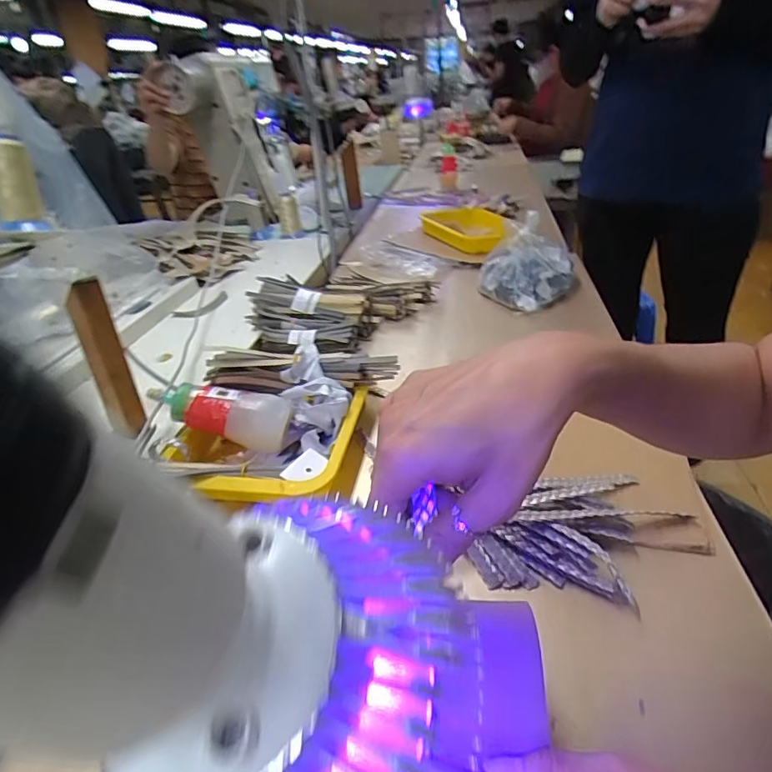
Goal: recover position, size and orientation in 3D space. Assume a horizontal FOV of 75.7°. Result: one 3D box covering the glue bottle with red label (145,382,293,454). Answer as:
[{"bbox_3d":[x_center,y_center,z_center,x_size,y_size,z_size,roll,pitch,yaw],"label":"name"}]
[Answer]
[{"bbox_3d":[-0.189,0.028,0.567,0.157,0.052,0.051,15,33,-5],"label":"glue bottle with red label"}]

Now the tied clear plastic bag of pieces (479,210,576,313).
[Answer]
[{"bbox_3d":[0.248,-0.218,0.877,0.162,0.137,0.171,5,33,16],"label":"tied clear plastic bag of pieces"}]

